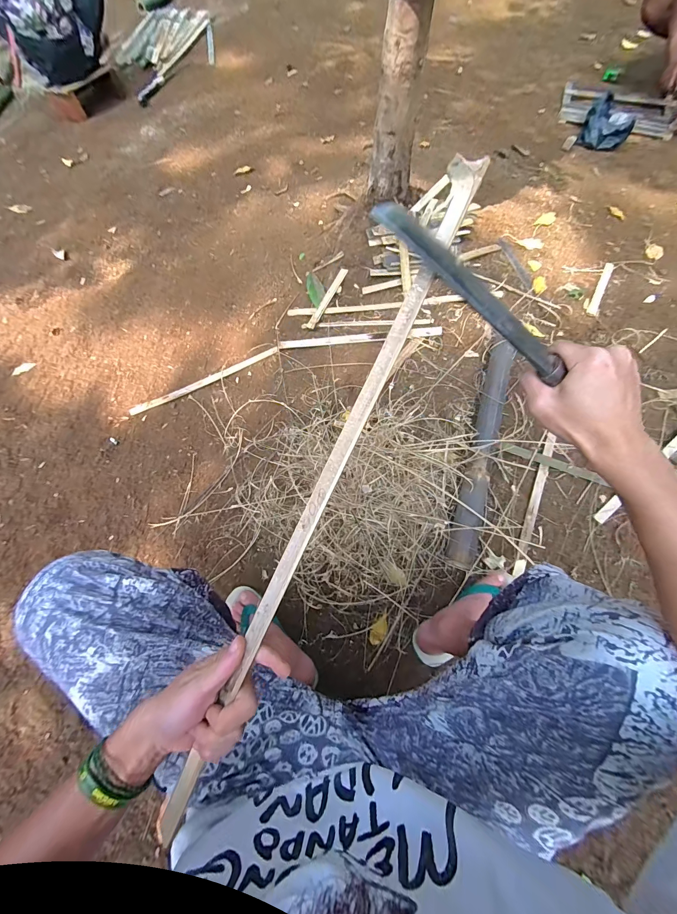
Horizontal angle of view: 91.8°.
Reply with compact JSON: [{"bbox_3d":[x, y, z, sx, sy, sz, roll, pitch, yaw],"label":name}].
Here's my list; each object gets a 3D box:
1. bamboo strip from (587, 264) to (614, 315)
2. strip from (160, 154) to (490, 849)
[{"bbox_3d":[0.879,-0.564,1.097,0.029,0.014,0.248,26,70,14],"label":"bamboo strip"},{"bbox_3d":[-0.023,0.047,0.302,0.024,0.016,0.666,25,92,12],"label":"strip"}]

